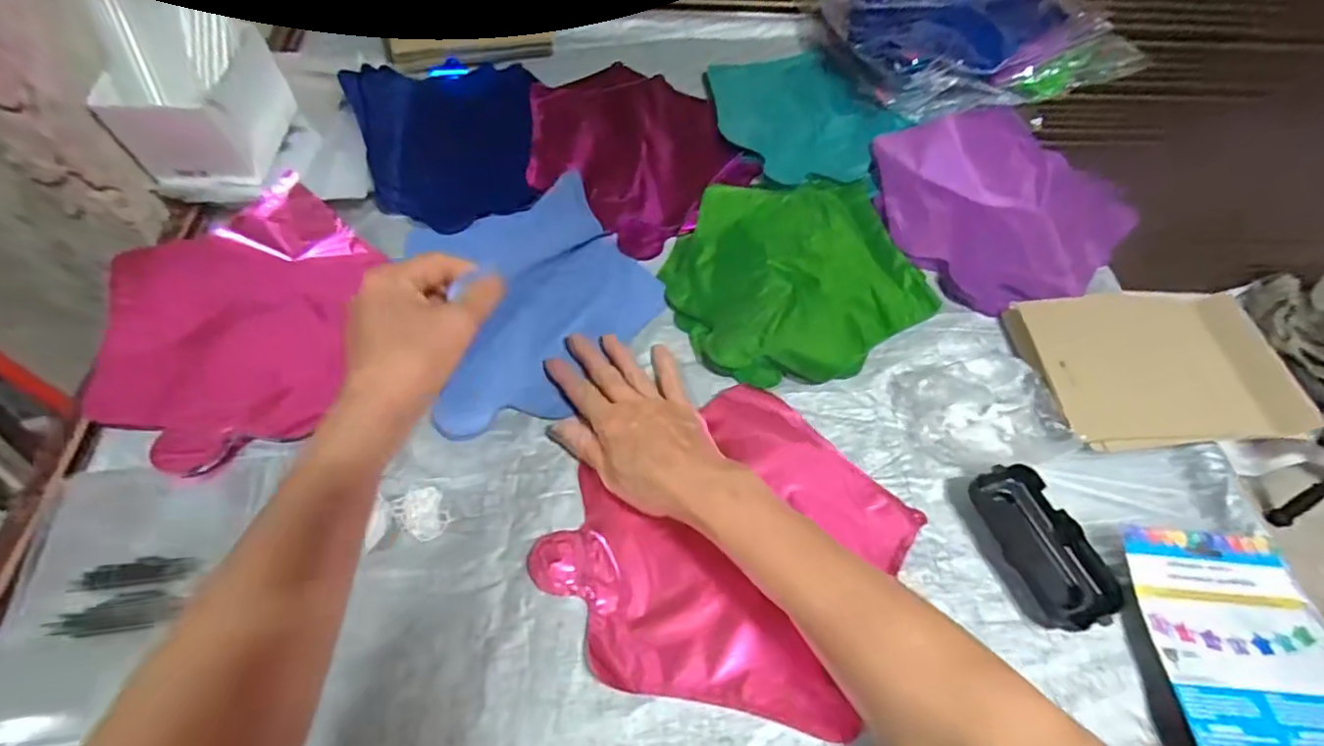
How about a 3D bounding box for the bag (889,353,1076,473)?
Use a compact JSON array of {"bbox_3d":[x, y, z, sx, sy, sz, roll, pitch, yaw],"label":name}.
[{"bbox_3d":[0.255,0.028,0.462,0.116,0.028,0.094,-10,58,-9],"label":"bag"}]

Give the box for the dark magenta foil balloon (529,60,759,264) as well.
[{"bbox_3d":[-0.033,-0.254,0.630,0.250,0.017,0.236,37,63,20],"label":"dark magenta foil balloon"}]

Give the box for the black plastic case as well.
[{"bbox_3d":[0.265,0.119,0.407,0.048,0.027,0.108,-14,59,-11],"label":"black plastic case"}]

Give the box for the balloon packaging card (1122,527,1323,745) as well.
[{"bbox_3d":[0.374,0.189,0.364,0.111,0.013,0.181,3,54,0],"label":"balloon packaging card"}]

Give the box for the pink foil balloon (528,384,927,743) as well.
[{"bbox_3d":[0.050,0.118,0.409,0.223,0.021,0.219,25,59,13],"label":"pink foil balloon"}]

